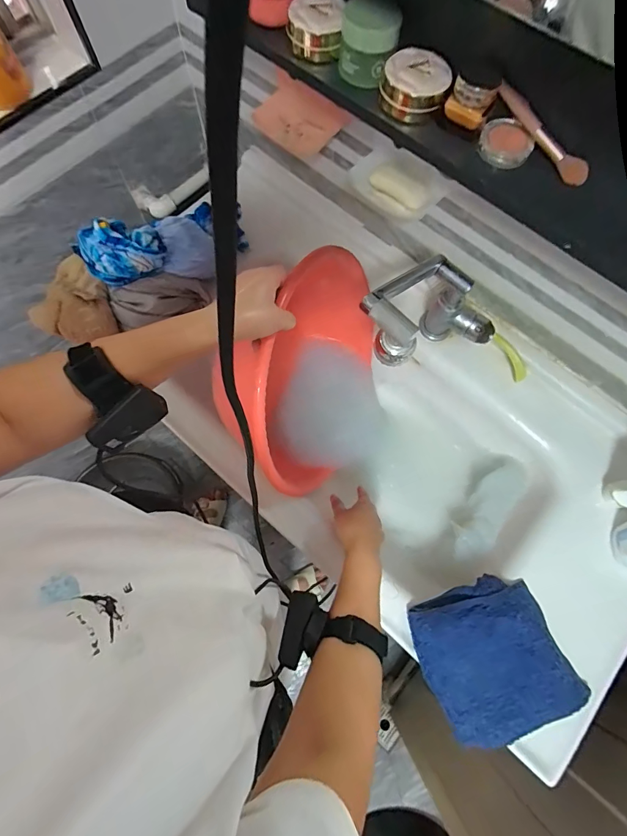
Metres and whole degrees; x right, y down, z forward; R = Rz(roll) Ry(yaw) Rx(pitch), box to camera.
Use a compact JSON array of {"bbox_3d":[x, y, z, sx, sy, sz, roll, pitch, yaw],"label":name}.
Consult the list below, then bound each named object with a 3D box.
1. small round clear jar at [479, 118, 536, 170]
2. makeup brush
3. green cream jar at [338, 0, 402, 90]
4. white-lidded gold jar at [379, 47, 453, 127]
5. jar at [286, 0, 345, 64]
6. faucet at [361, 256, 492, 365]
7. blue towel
[{"bbox_3d":[0.209,-0.297,0.413,0.054,0.017,0.049,32,74,8],"label":"small round clear jar"},{"bbox_3d":[0.243,-0.298,0.403,0.032,0.021,0.126,-41,91,-13],"label":"makeup brush"},{"bbox_3d":[0.061,-0.415,0.423,0.061,0.056,0.053,8,73,0],"label":"green cream jar"},{"bbox_3d":[0.111,-0.365,0.421,0.071,0.037,0.067,1,73,-2],"label":"white-lidded gold jar"},{"bbox_3d":[0.002,-0.459,0.449,0.063,0.037,0.069,2,73,-1],"label":"jar"},{"bbox_3d":[0.161,-0.139,0.530,0.302,0.124,0.107,-22,70,-49],"label":"faucet"},{"bbox_3d":[0.240,0.322,0.511,0.184,0.031,0.176,-19,74,-8],"label":"blue towel"}]

